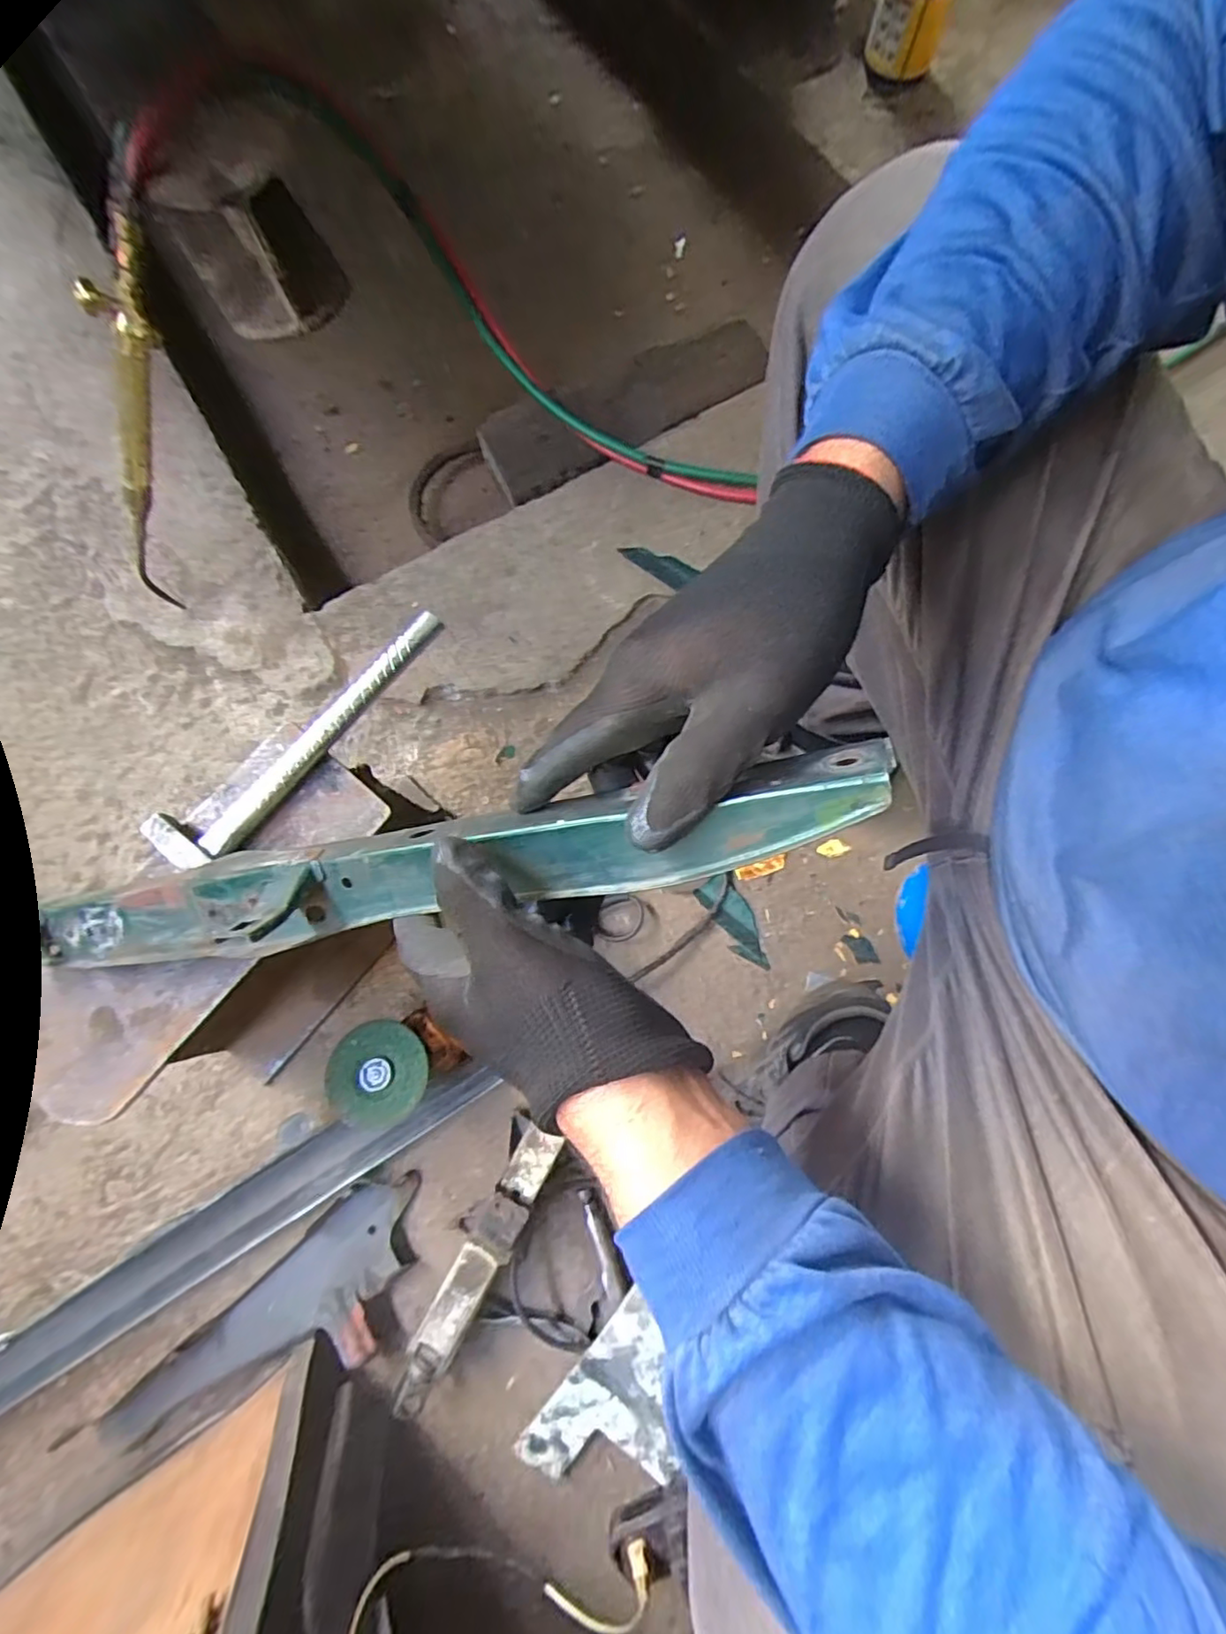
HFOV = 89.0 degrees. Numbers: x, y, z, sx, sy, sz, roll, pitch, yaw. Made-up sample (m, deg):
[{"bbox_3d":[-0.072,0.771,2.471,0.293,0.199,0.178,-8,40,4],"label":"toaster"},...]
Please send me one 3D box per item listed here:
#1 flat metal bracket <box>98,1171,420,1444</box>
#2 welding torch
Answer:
[{"bbox_3d":[-0.321,0.510,0.613,0.334,0.016,0.122,-40,61,-12],"label":"flat metal bracket"},{"bbox_3d":[-0.492,-0.383,0.638,0.044,0.404,0.055,-29,75,-44],"label":"welding torch"}]

